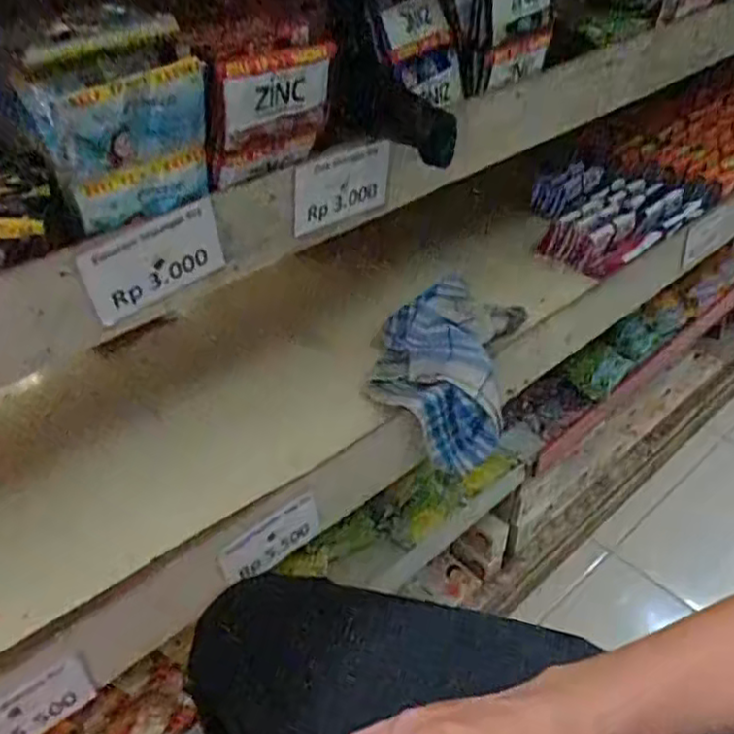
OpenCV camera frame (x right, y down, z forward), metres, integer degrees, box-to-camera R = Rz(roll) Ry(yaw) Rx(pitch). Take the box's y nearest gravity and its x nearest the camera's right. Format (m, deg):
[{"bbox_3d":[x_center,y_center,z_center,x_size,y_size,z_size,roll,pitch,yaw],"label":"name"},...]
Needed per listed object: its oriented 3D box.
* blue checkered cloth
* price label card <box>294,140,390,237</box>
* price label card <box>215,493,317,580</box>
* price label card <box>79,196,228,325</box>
[{"bbox_3d":[0.081,-0.015,0.742,0.143,0.111,0.221,9,40,14],"label":"blue checkered cloth"},{"bbox_3d":[-0.020,-0.145,0.552,0.089,0.065,0.008,-27,51,-25],"label":"price label card"},{"bbox_3d":[-0.084,0.154,0.610,0.095,0.046,0.008,-33,22,-21],"label":"price label card"},{"bbox_3d":[-0.145,-0.074,0.470,0.098,0.057,0.004,-33,50,-26],"label":"price label card"}]

